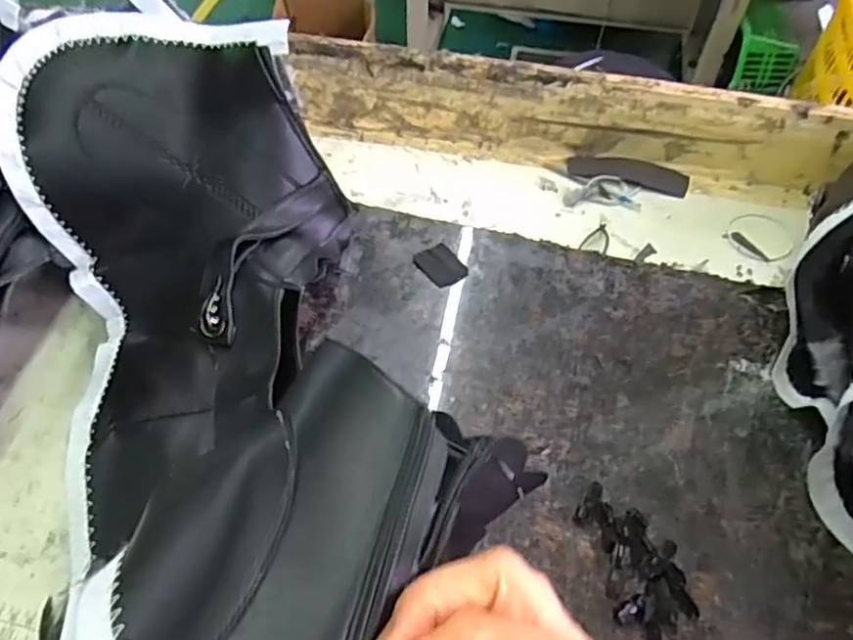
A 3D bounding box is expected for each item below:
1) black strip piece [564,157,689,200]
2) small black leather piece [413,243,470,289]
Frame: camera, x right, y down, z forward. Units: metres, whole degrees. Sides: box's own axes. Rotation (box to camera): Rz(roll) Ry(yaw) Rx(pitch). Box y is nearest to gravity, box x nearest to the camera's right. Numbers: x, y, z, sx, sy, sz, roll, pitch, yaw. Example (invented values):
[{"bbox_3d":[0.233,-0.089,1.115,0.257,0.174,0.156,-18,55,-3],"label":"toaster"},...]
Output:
[{"bbox_3d":[0.177,-0.129,0.560,0.102,0.006,0.031,13,60,4],"label":"black strip piece"},{"bbox_3d":[0.011,-0.042,0.479,0.029,0.004,0.039,-31,60,-20],"label":"small black leather piece"}]

